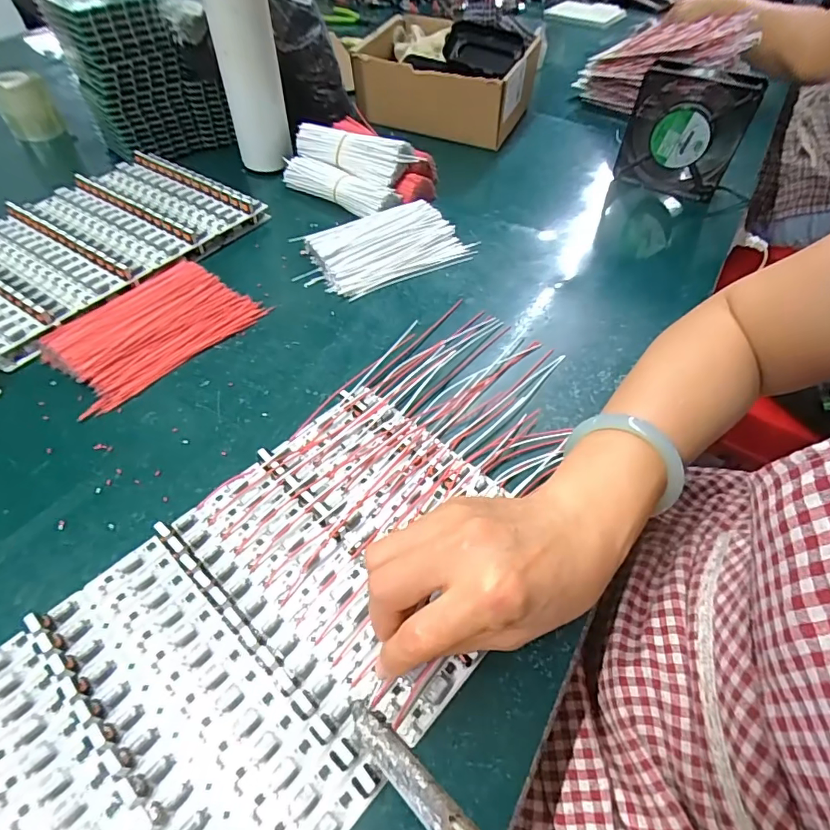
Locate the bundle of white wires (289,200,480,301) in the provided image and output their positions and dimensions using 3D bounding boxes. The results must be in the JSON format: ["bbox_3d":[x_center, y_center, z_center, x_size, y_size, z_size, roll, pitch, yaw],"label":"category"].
[{"bbox_3d":[-0.030,-0.173,0.495,0.171,0.028,0.090,-22,56,-18],"label":"bundle of white wires"}]

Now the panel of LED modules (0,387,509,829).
[{"bbox_3d":[-0.074,0.110,0.273,0.186,0.014,0.292,36,59,24],"label":"panel of LED modules"}]

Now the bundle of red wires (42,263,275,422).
[{"bbox_3d":[-0.223,-0.078,0.414,0.096,0.023,0.157,34,58,22],"label":"bundle of red wires"}]

